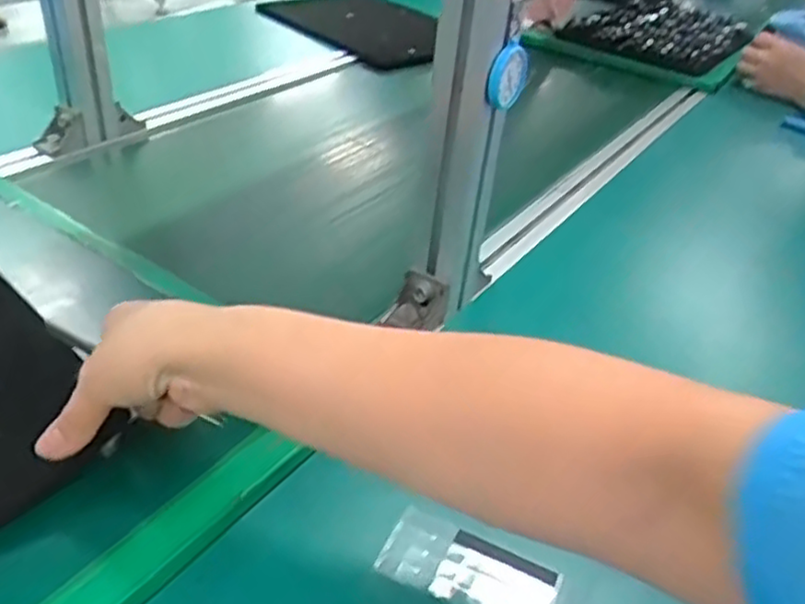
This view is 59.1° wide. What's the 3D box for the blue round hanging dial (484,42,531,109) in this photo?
[{"bbox_3d":[0.068,-0.147,0.459,0.013,0.039,0.036,25,40,24],"label":"blue round hanging dial"}]

